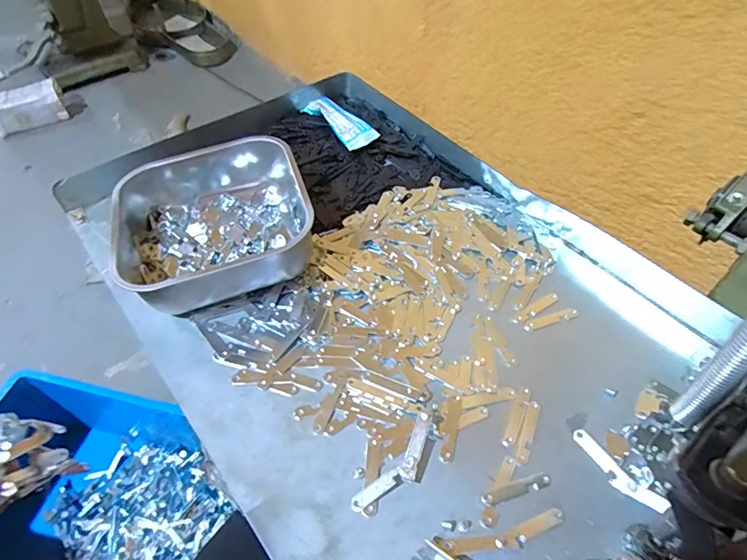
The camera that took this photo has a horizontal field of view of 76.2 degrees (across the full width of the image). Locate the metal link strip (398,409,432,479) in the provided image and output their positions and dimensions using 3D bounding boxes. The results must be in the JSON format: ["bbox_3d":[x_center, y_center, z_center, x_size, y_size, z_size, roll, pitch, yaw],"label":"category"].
[{"bbox_3d":[0.032,0.121,0.354,0.012,0.004,0.051,16,58,10],"label":"metal link strip"}]

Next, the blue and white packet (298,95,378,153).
[{"bbox_3d":[-0.042,-0.202,0.611,0.042,0.020,0.124,-28,56,-20],"label":"blue and white packet"}]

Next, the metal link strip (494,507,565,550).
[{"bbox_3d":[0.108,0.172,0.329,0.055,0.004,0.010,-20,53,-14],"label":"metal link strip"}]

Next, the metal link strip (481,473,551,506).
[{"bbox_3d":[0.104,0.152,0.346,0.054,0.004,0.009,-14,52,-10],"label":"metal link strip"}]

